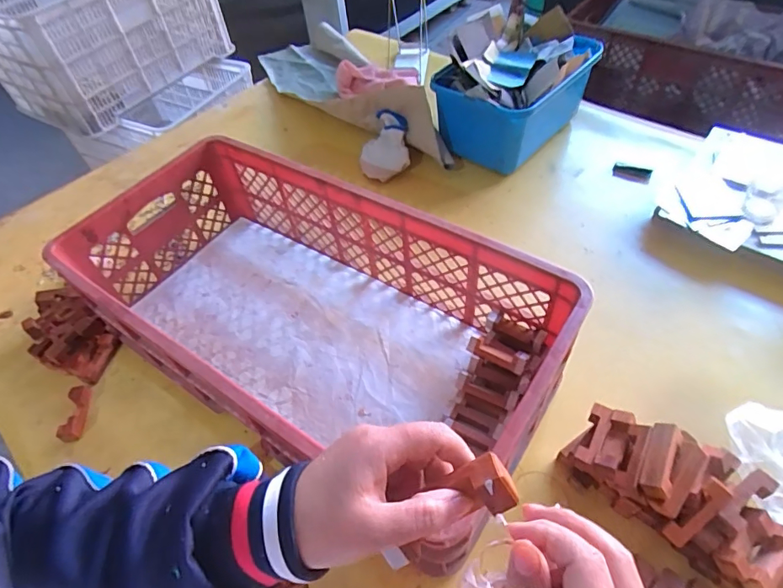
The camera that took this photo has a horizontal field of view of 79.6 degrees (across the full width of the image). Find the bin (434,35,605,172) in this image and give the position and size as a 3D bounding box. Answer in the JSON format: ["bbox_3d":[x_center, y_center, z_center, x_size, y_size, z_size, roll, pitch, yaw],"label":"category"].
[{"bbox_3d":[0.243,-0.389,0.934,0.199,0.163,0.284,34,63,28],"label":"bin"}]

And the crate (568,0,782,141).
[{"bbox_3d":[0.805,-0.653,1.295,0.631,0.228,0.316,22,58,21],"label":"crate"}]

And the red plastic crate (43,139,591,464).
[{"bbox_3d":[-0.117,0.021,0.643,0.640,0.178,0.319,27,60,24],"label":"red plastic crate"}]

